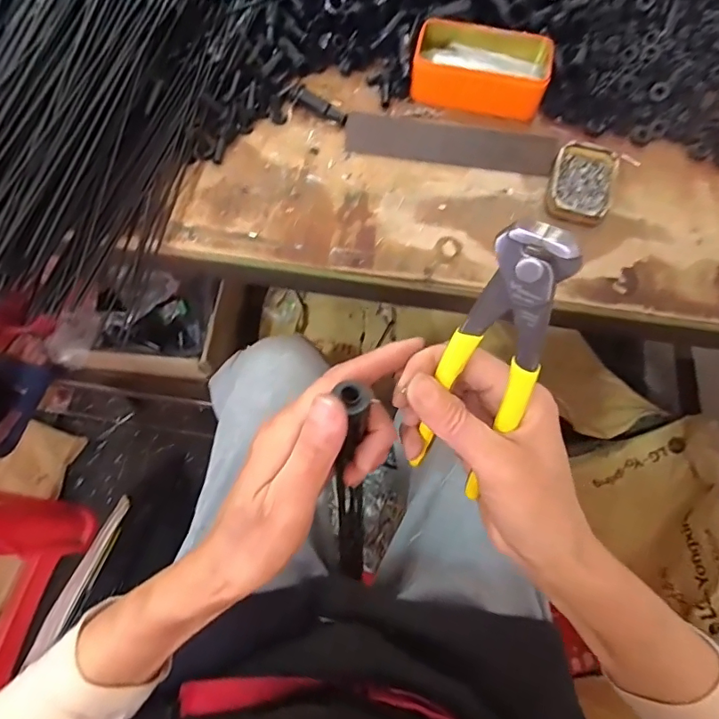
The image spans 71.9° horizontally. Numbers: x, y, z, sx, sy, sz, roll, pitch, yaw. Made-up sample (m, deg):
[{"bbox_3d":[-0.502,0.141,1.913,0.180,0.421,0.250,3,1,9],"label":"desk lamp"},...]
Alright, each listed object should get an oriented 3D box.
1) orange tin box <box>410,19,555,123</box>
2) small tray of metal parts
[{"bbox_3d":[0.135,-0.322,0.554,0.145,0.047,0.086,17,68,5],"label":"orange tin box"},{"bbox_3d":[0.226,-0.179,0.504,0.063,0.020,0.090,23,69,7],"label":"small tray of metal parts"}]

